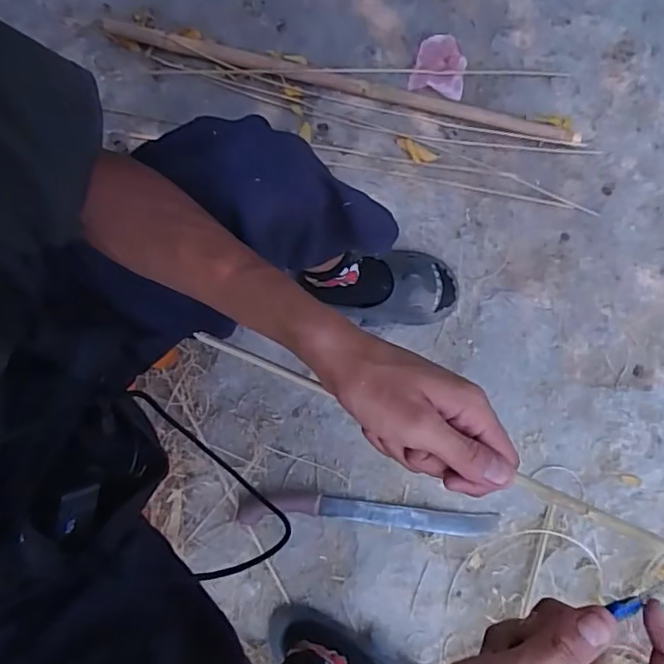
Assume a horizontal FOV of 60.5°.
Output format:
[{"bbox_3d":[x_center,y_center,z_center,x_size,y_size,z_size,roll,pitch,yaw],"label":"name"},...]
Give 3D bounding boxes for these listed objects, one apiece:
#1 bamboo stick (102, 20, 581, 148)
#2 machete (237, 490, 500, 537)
[{"bbox_3d":[0.003,-0.476,1.079,0.920,0.026,0.044,16,79,4],"label":"bamboo stick"},{"bbox_3d":[0.060,0.292,0.915,0.411,0.033,0.054,3,78,1],"label":"machete"}]

